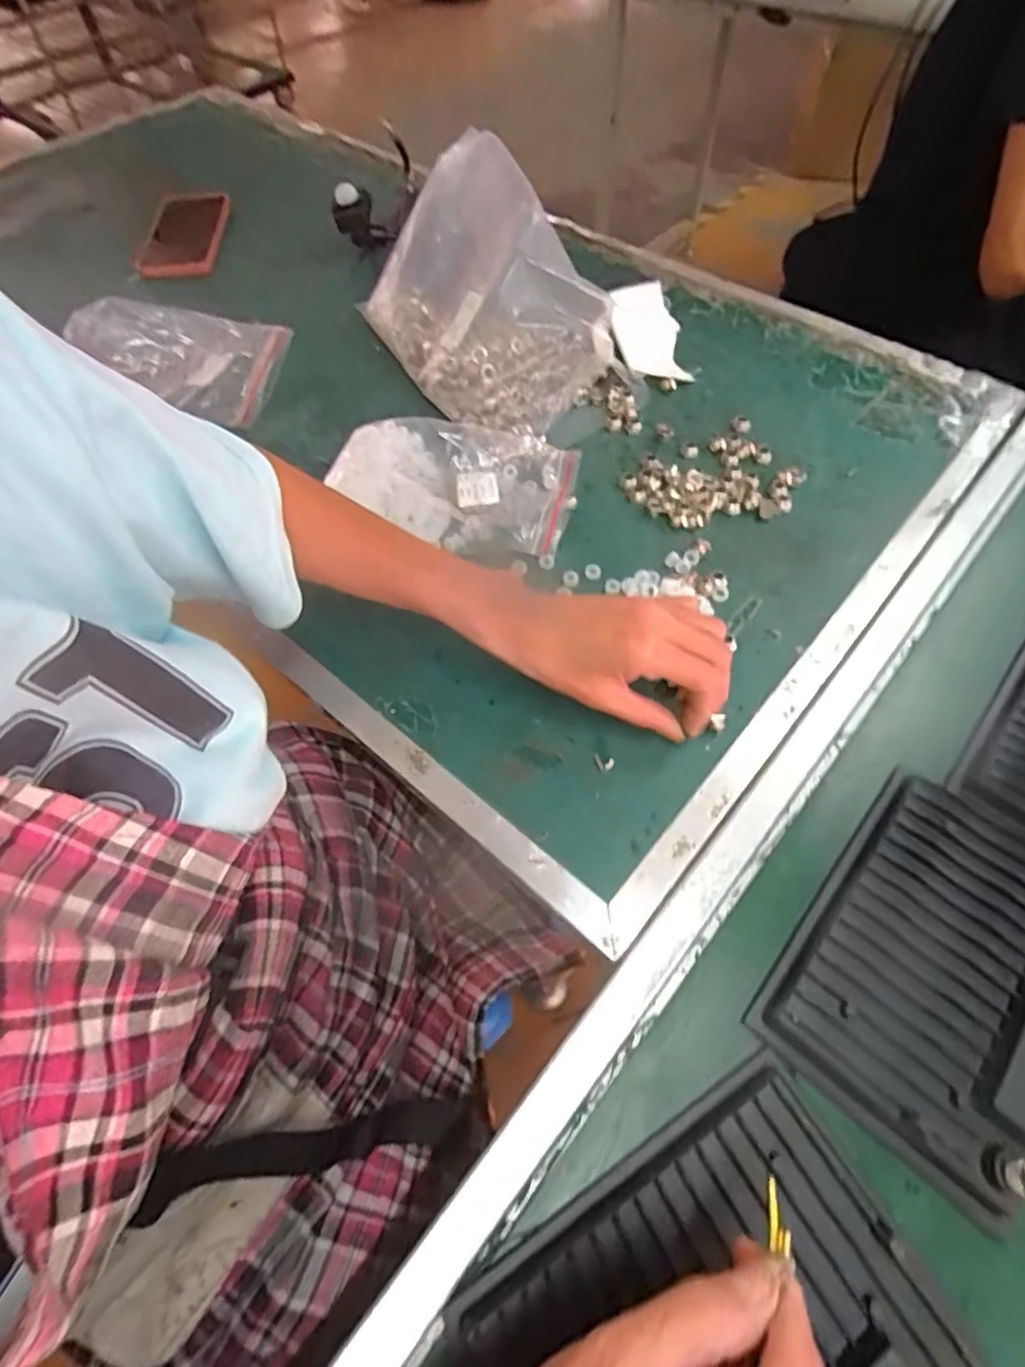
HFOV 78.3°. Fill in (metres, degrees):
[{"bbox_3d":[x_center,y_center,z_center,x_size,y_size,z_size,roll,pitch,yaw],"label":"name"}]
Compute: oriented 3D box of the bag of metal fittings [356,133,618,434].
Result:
[{"bbox_3d":[-0.020,-0.332,0.547,0.156,0.121,0.244,-26,62,-13],"label":"bag of metal fittings"}]

